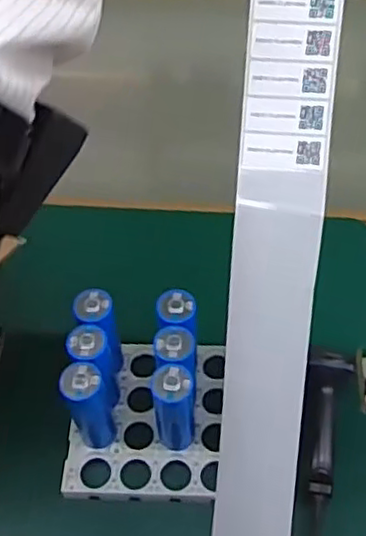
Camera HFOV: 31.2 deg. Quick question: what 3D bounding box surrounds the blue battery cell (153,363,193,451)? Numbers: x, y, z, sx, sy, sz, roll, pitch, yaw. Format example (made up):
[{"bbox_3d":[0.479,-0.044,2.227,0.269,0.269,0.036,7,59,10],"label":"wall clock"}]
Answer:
[{"bbox_3d":[-0.008,0.141,0.655,0.037,0.112,0.042,-4,55,-1],"label":"blue battery cell"}]

